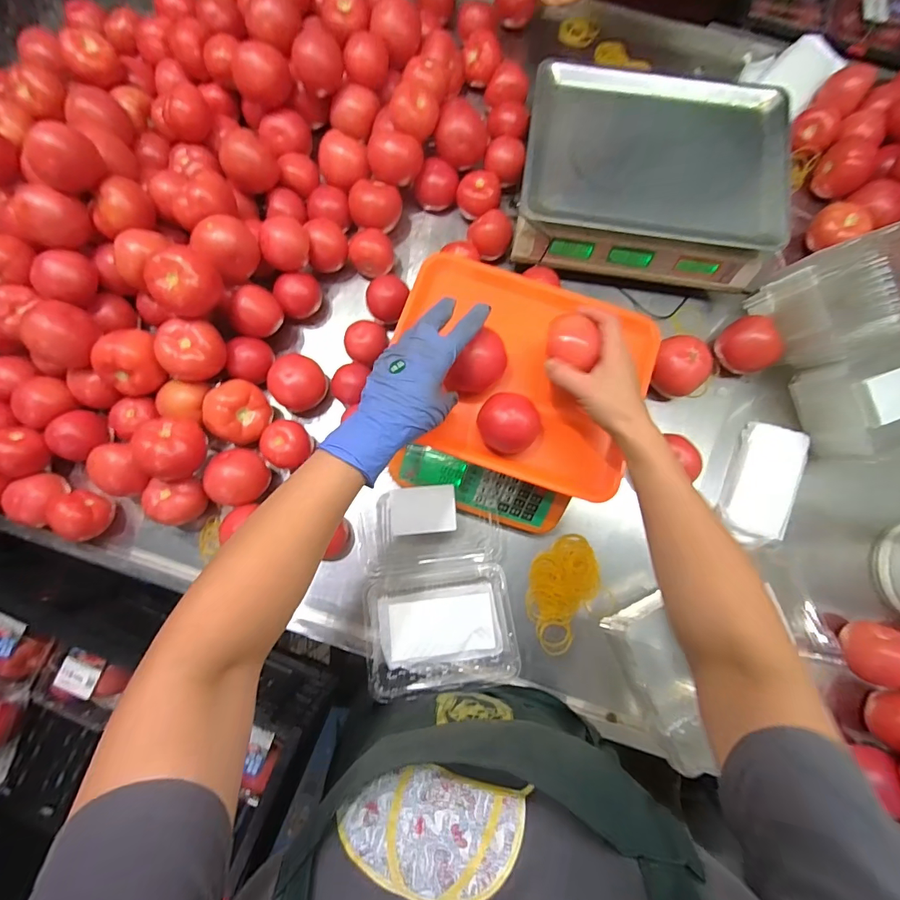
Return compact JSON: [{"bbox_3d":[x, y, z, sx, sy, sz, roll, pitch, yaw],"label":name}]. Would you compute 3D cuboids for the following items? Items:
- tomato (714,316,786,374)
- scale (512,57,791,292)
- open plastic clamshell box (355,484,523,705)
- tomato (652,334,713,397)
[{"bbox_3d":[0.414,-0.144,0.608,0.057,0.082,0.078,-26,81,-5],"label":"tomato"},{"bbox_3d":[0.270,-0.382,0.597,0.333,0.085,0.271,6,80,1],"label":"scale"},{"bbox_3d":[-0.020,0.170,0.549,0.183,0.083,0.237,-7,80,-2],"label":"open plastic clamshell box"},{"bbox_3d":[0.321,-0.114,0.605,0.071,0.069,0.072,-36,82,-6],"label":"tomato"}]

